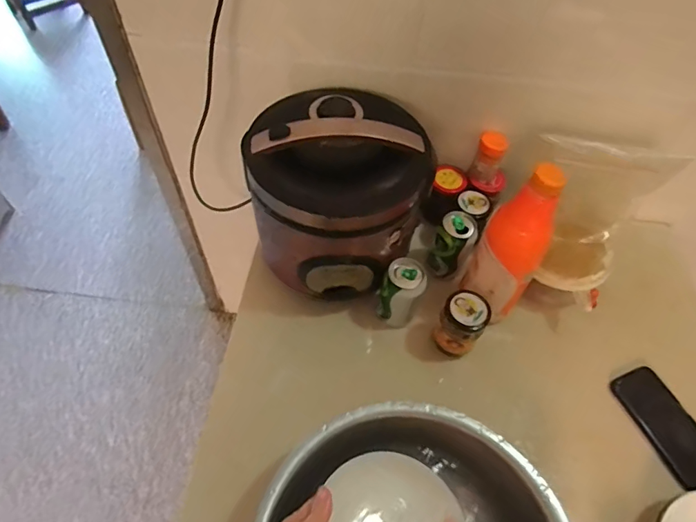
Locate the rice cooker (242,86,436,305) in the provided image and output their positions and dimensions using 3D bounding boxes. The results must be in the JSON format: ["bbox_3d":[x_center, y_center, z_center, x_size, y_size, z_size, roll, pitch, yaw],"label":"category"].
[{"bbox_3d":[-0.023,-0.093,0.689,0.250,0.217,0.241,1,55,-2],"label":"rice cooker"}]

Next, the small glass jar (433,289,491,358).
[{"bbox_3d":[0.165,0.093,0.677,0.062,0.085,0.070,24,57,13],"label":"small glass jar"}]

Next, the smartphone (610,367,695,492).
[{"bbox_3d":[0.454,0.232,0.652,0.085,0.018,0.161,-17,60,-12],"label":"smartphone"}]

